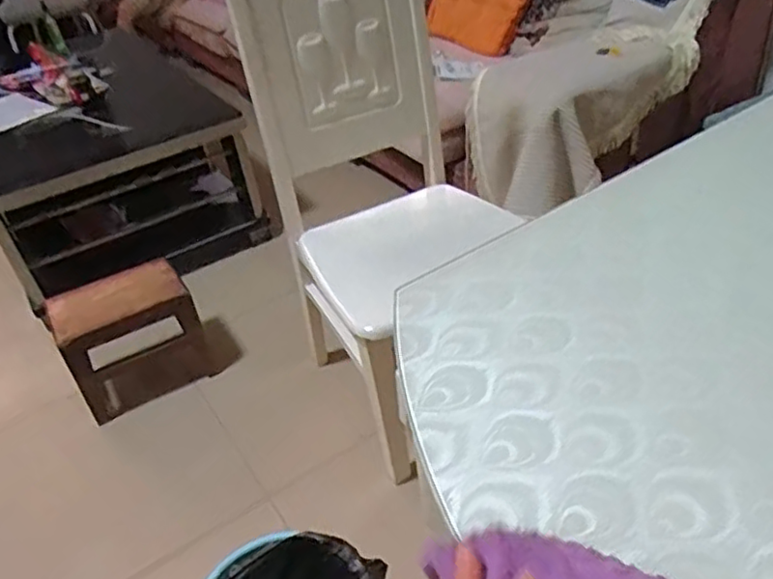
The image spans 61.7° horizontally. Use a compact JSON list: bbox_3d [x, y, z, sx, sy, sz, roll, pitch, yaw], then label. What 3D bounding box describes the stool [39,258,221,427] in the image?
[{"bbox_3d":[-0.629,0.130,1.617,0.315,0.313,0.156,-26,41,-22],"label":"stool"}]

